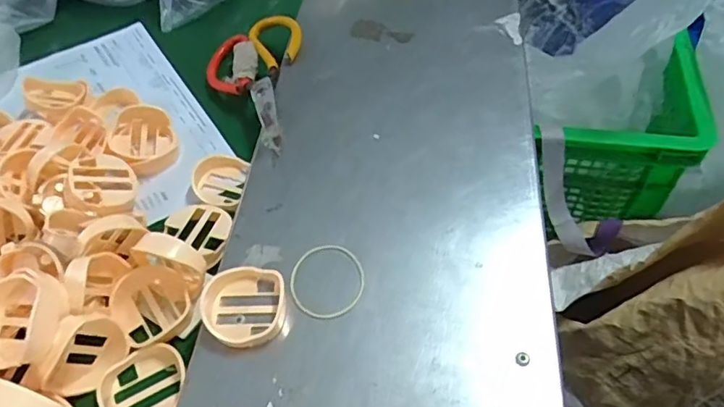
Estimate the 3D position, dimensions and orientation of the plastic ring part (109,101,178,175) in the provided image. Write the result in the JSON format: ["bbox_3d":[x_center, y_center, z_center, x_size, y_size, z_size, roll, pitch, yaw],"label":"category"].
[{"bbox_3d":[-0.202,-0.057,0.513,0.060,0.033,0.064,-1,53,1],"label":"plastic ring part"}]

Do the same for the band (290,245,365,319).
[{"bbox_3d":[-0.025,0.055,0.394,0.053,0.004,0.058,-3,53,4],"label":"band"}]

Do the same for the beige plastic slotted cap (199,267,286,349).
[{"bbox_3d":[-0.081,0.071,0.377,0.055,0.017,0.053,-1,53,1],"label":"beige plastic slotted cap"}]

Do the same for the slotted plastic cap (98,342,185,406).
[{"bbox_3d":[-0.147,0.125,0.371,0.057,0.019,0.057,-1,53,1],"label":"slotted plastic cap"}]

